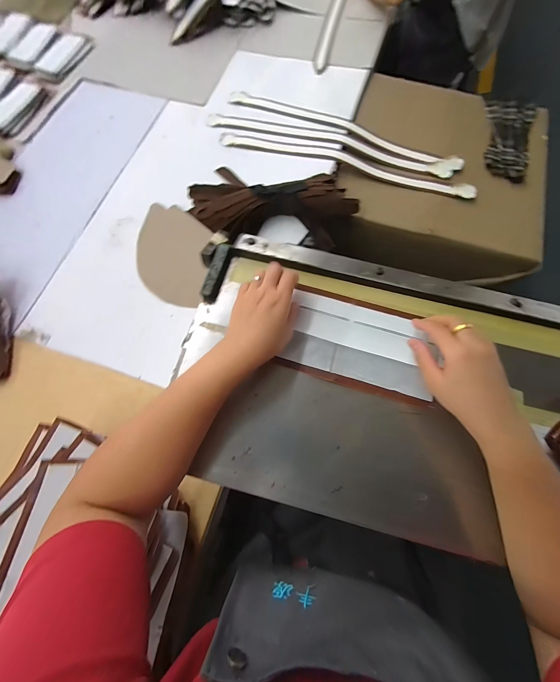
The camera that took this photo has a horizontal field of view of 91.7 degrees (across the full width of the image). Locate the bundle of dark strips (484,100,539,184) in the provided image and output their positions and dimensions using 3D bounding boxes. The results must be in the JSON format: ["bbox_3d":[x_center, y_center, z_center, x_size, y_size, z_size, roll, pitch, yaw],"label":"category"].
[{"bbox_3d":[0.534,-0.478,0.632,0.112,0.014,0.254,21,73,6],"label":"bundle of dark strips"}]

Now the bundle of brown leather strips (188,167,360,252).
[{"bbox_3d":[-0.020,-0.277,0.541,0.348,0.053,0.200,9,72,2],"label":"bundle of brown leather strips"}]

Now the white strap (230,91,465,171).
[{"bbox_3d":[0.147,-0.496,0.634,0.551,0.017,0.061,22,73,6],"label":"white strap"}]

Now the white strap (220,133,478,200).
[{"bbox_3d":[0.145,-0.395,0.604,0.564,0.013,0.050,15,73,4],"label":"white strap"}]

